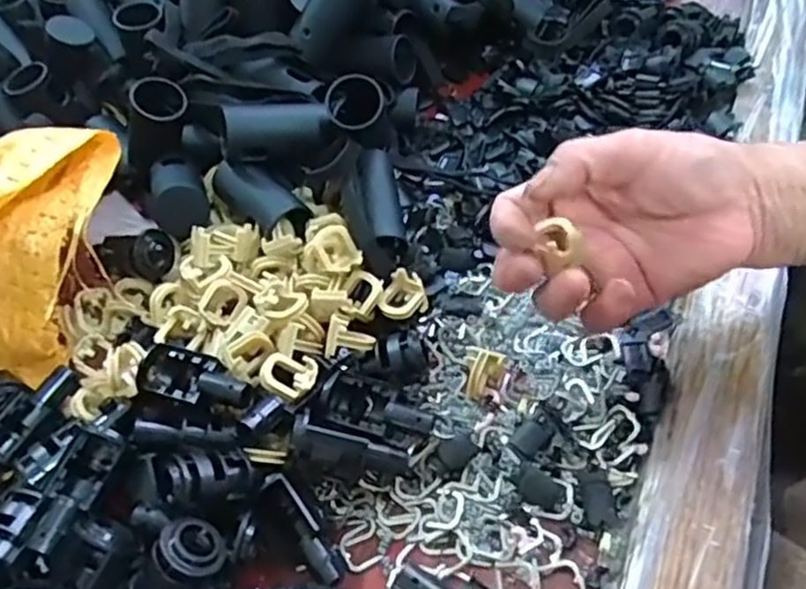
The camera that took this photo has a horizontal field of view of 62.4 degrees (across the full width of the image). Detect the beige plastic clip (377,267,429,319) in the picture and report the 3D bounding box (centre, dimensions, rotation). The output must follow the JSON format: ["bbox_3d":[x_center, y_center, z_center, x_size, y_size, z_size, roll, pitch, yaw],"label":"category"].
[{"bbox_3d":[-0.001,0.002,0.355,0.022,0.017,0.025,31,64,24],"label":"beige plastic clip"}]

